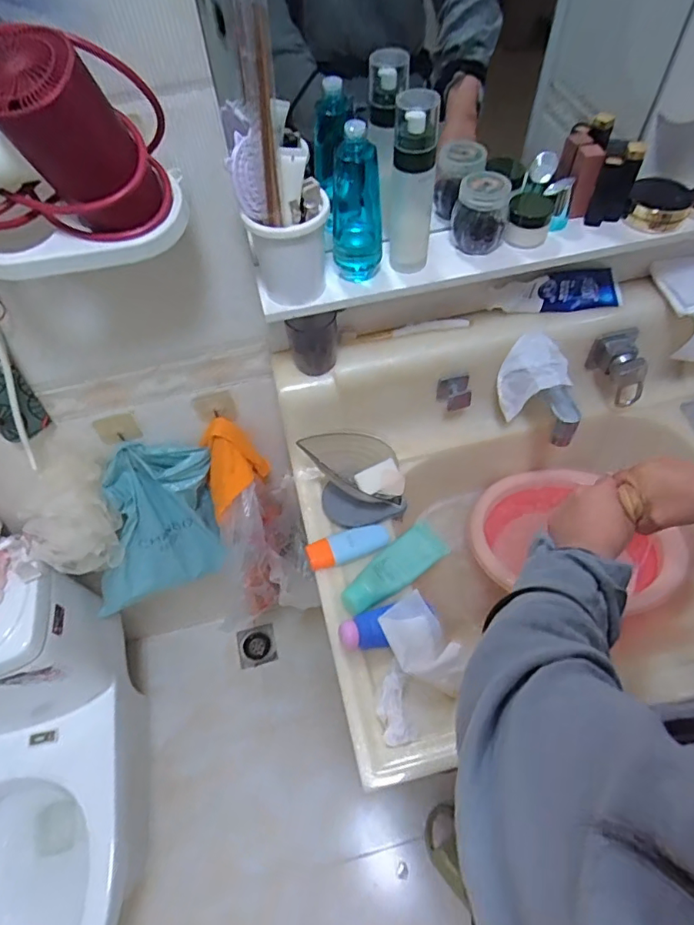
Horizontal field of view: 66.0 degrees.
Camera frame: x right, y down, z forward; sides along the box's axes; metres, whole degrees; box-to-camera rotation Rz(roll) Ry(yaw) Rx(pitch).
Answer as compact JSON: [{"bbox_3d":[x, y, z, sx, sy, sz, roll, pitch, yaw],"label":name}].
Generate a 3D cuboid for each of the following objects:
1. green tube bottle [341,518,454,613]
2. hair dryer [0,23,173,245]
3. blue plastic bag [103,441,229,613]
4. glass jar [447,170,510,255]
[{"bbox_3d":[0.062,0.137,0.699,0.173,0.031,0.052,-30,59,-33],"label":"green tube bottle"},{"bbox_3d":[-0.265,-0.251,0.414,0.211,0.133,0.114,7,57,7],"label":"hair dryer"},{"bbox_3d":[-0.331,0.115,0.901,0.273,0.280,0.106,-31,60,-16],"label":"blue plastic bag"},{"bbox_3d":[0.152,-0.287,0.611,0.057,0.074,0.057,-1,57,2],"label":"glass jar"}]

